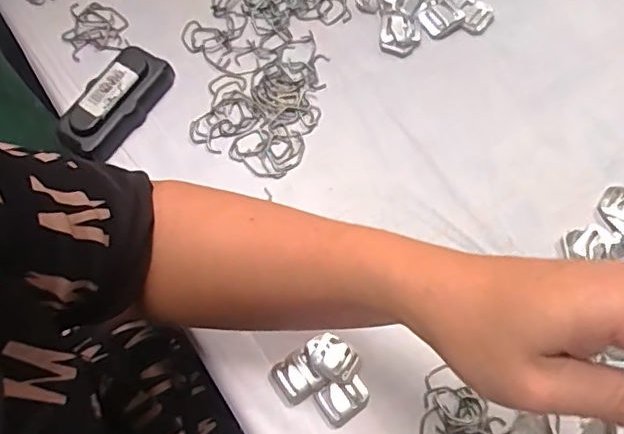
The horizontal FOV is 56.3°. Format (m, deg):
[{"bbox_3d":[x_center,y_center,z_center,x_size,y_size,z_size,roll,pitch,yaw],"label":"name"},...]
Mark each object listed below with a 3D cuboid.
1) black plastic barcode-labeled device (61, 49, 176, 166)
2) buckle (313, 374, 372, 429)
[{"bbox_3d":[-0.162,-0.095,0.482,0.050,0.024,0.105,31,73,12],"label":"black plastic barcode-labeled device"},{"bbox_3d":[0.023,0.128,0.410,0.035,0.004,0.028,-31,72,-10],"label":"buckle"}]

